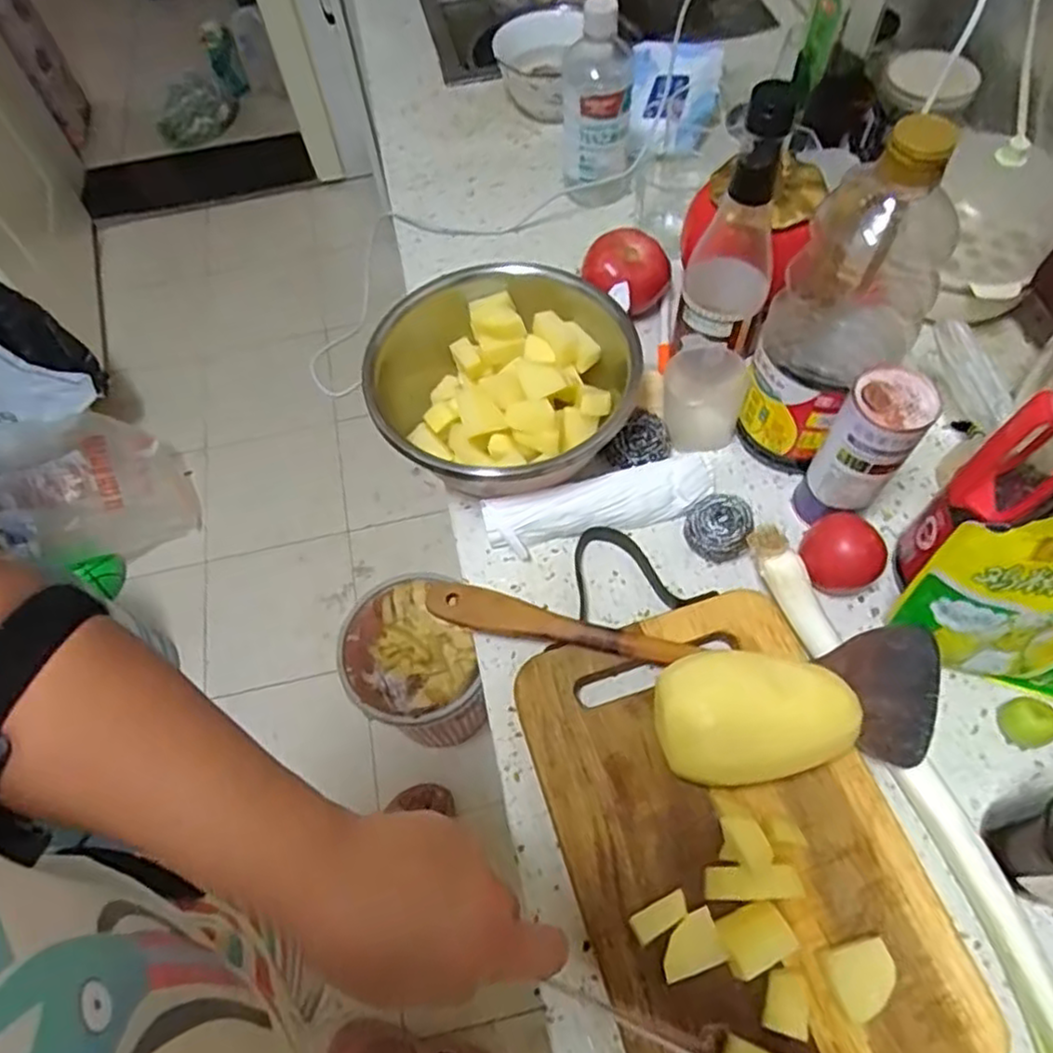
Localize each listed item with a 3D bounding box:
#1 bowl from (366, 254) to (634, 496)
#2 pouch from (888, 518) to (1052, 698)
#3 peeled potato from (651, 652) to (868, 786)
[{"bbox_3d":[-0.021,-0.109,0.577,0.189,0.096,0.204,-1,61,2],"label":"bowl"},{"bbox_3d":[0.320,0.056,0.429,0.148,0.158,0.037,13,64,11],"label":"pouch"},{"bbox_3d":[0.140,0.117,0.428,0.118,0.072,0.070,-5,60,0],"label":"peeled potato"}]

